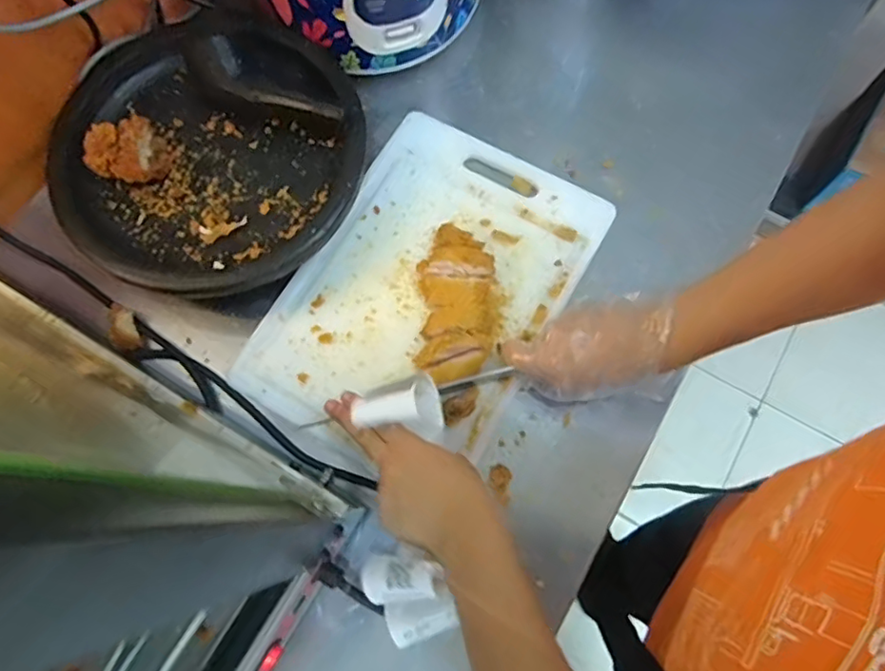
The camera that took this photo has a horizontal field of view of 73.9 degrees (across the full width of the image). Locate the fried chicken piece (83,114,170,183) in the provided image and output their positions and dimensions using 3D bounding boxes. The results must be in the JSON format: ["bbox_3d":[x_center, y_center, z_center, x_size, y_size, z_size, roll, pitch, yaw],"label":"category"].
[{"bbox_3d":[-0.297,-0.172,0.555,0.067,0.051,0.046,-36,76,-9],"label":"fried chicken piece"}]

